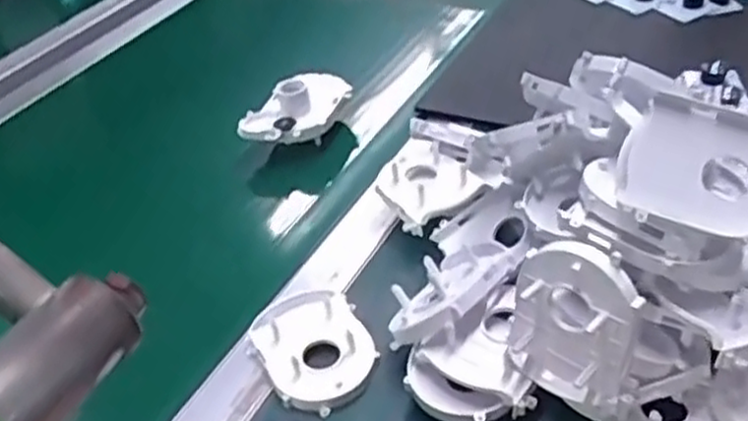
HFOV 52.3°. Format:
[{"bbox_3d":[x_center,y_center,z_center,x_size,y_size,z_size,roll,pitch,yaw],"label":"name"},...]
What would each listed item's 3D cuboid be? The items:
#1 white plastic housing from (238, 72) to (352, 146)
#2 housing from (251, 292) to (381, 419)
[{"bbox_3d":[-0.065,-0.088,0.653,0.050,0.035,0.103,26,49,34],"label":"white plastic housing"},{"bbox_3d":[-0.036,0.085,0.477,0.067,0.023,0.087,-26,42,-22],"label":"housing"}]

